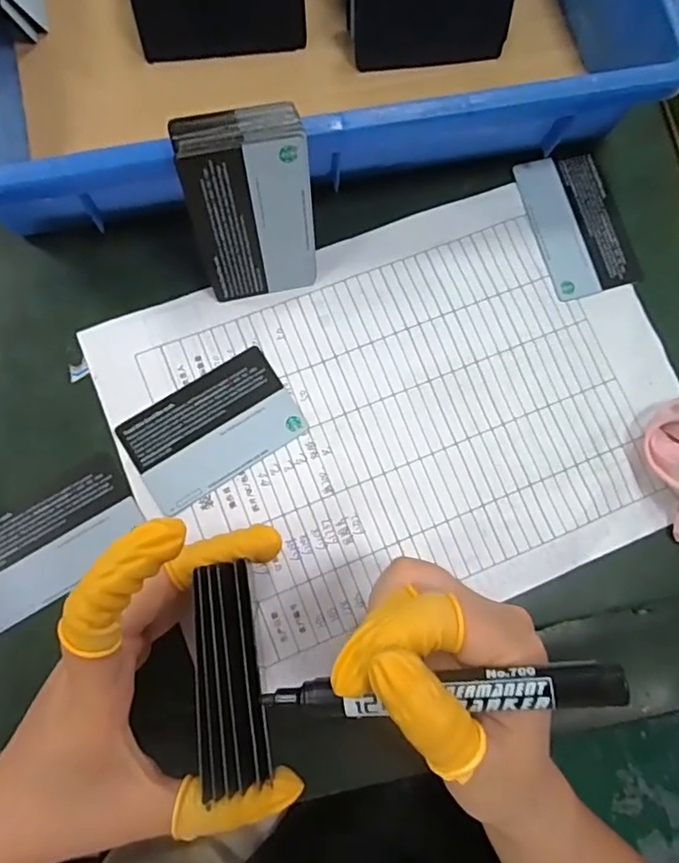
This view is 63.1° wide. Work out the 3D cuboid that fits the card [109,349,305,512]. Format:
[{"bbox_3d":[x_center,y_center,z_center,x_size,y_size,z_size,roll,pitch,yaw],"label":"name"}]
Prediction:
[{"bbox_3d":[-0.064,-0.002,0.283,0.083,0.004,0.053,-33,85,-8],"label":"card"}]

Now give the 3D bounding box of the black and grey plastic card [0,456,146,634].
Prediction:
[{"bbox_3d":[-0.137,0.053,0.268,0.083,0.004,0.048,-30,85,-8],"label":"black and grey plastic card"}]

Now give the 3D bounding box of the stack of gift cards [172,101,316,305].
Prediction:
[{"bbox_3d":[-0.040,-0.102,0.261,0.054,0.089,0.014,-12,61,-6],"label":"stack of gift cards"}]

